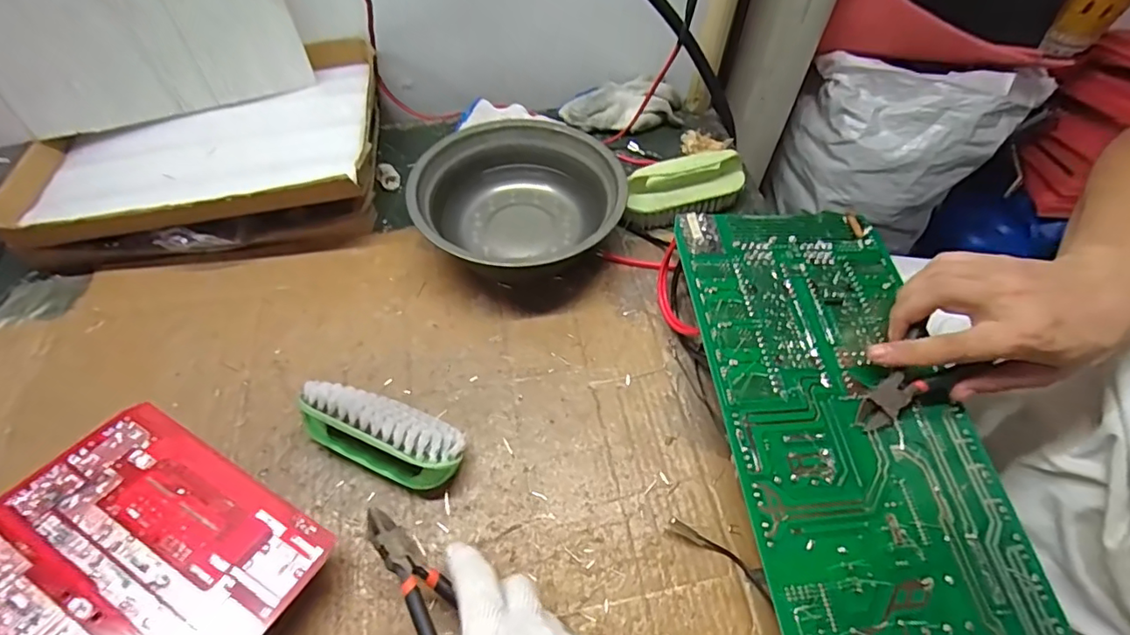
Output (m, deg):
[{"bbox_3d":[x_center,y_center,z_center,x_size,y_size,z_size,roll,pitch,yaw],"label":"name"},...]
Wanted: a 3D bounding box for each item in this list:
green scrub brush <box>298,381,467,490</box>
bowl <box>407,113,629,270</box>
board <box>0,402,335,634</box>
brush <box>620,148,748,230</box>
[{"bbox_3d":[-0.129,0.080,0.386,0.115,0.050,0.050,20,58,14],"label":"green scrub brush"},{"bbox_3d":[-0.042,-0.107,0.511,0.183,0.066,0.158,1,55,1],"label":"bowl"},{"bbox_3d":[-0.262,0.155,0.292,0.176,0.006,0.192,27,47,15],"label":"board"},{"bbox_3d":[0.115,-0.126,0.530,0.132,0.048,0.046,-19,57,-13],"label":"brush"}]

